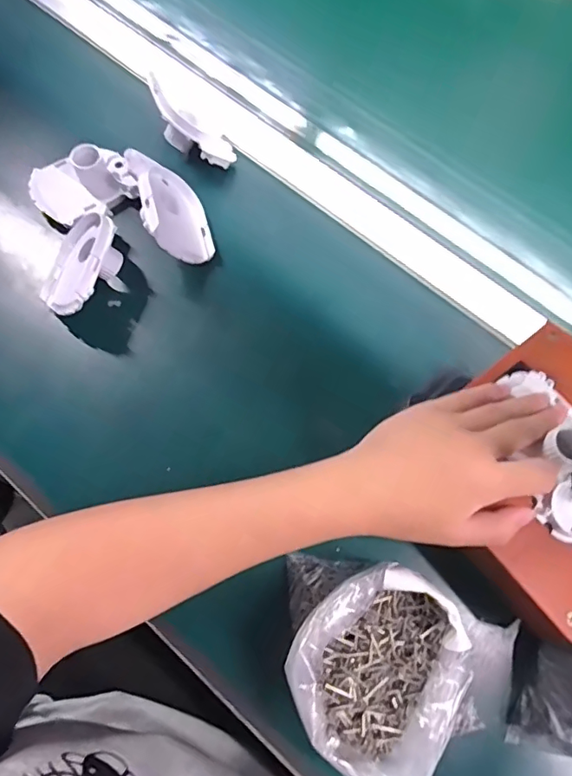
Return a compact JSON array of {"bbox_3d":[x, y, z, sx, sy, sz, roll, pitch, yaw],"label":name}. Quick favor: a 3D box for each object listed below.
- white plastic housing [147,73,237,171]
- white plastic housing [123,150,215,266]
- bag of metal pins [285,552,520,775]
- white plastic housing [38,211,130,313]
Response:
[{"bbox_3d":[-0.089,-0.241,0.478,0.100,0.039,0.042,37,74,-16],"label":"white plastic housing"},{"bbox_3d":[-0.101,-0.148,0.444,0.025,0.072,0.088,-28,71,32],"label":"white plastic housing"},{"bbox_3d":[0.062,0.173,0.327,0.132,0.066,0.110,13,72,4],"label":"bag of metal pins"},{"bbox_3d":[-0.156,-0.097,0.435,0.071,0.048,0.087,10,78,40],"label":"white plastic housing"}]

